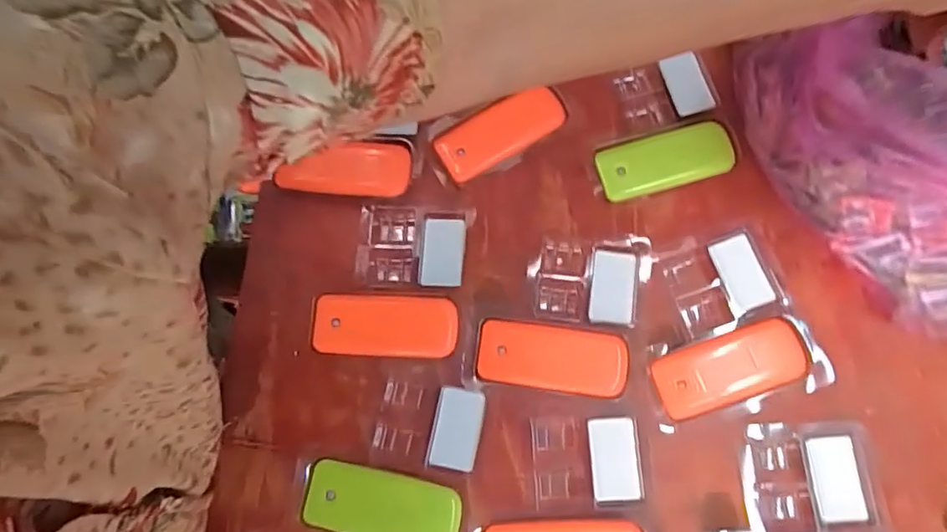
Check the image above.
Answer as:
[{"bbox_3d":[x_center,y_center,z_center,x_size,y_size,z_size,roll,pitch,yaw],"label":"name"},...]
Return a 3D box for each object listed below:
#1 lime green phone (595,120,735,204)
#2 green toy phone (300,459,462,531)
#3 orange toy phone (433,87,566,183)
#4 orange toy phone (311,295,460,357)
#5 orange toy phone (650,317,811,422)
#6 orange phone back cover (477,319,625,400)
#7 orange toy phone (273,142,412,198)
[{"bbox_3d":[0.149,-0.081,0.423,0.101,0.015,0.042,-13,76,-3],"label":"lime green phone"},{"bbox_3d":[-0.062,0.164,0.368,0.104,0.010,0.047,10,76,3],"label":"green toy phone"},{"bbox_3d":[0.020,-0.107,0.430,0.101,0.016,0.041,-28,77,-7],"label":"orange toy phone"},{"bbox_3d":[-0.065,0.043,0.396,0.103,0.007,0.044,2,75,1],"label":"orange toy phone"},{"bbox_3d":[0.182,0.073,0.385,0.107,0.010,0.046,-18,76,-4],"label":"orange toy phone"},{"bbox_3d":[0.056,0.066,0.389,0.103,0.010,0.046,7,76,2],"label":"orange phone back cover"},{"bbox_3d":[-0.100,-0.076,0.429,0.099,0.010,0.041,1,75,1],"label":"orange toy phone"}]

